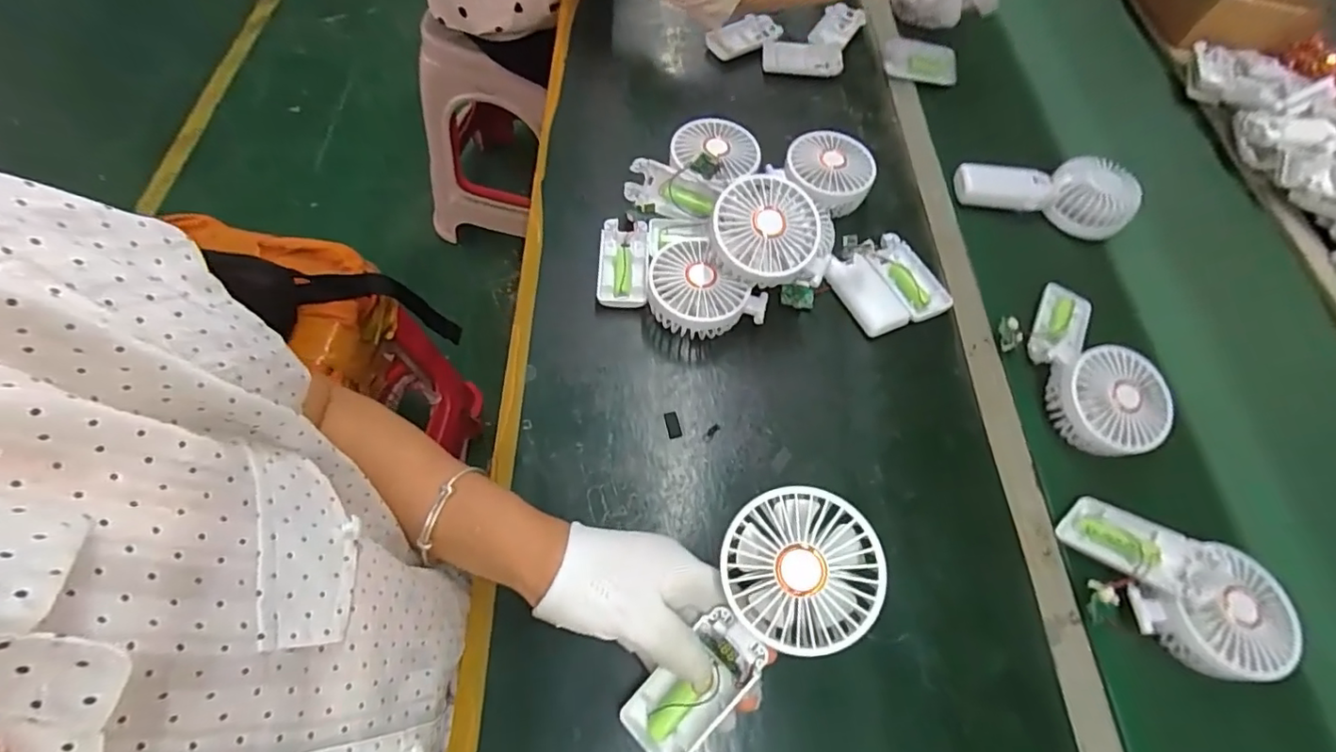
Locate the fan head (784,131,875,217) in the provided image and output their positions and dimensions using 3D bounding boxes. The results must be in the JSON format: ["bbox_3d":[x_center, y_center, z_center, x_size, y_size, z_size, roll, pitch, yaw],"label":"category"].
[{"bbox_3d":[0.164,-0.204,0.583,0.086,0.048,0.090,1,62,-2],"label":"fan head"}]

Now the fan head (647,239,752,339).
[{"bbox_3d":[0.021,-0.072,0.502,0.078,0.048,0.088,-27,67,-17],"label":"fan head"}]

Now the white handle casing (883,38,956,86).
[{"bbox_3d":[0.315,-0.390,0.701,0.091,0.014,0.060,17,62,1],"label":"white handle casing"}]

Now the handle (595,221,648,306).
[{"bbox_3d":[-0.042,-0.103,0.533,0.045,0.023,0.096,2,63,-6],"label":"handle"}]

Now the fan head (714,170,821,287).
[{"bbox_3d":[0.078,-0.121,0.470,0.088,0.040,0.088,1,82,-7],"label":"fan head"}]

